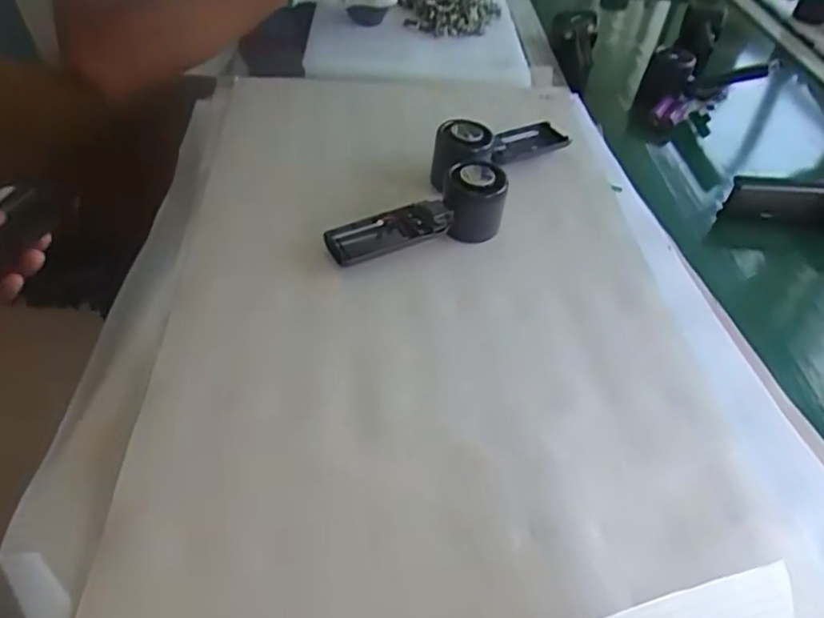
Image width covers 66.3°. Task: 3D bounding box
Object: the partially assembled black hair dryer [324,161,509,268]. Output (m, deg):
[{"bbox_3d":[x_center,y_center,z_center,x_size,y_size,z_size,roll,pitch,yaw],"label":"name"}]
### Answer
[{"bbox_3d":[0.006,-0.078,0.557,0.163,0.051,0.059,-20,50,-8],"label":"partially assembled black hair dryer"}]

